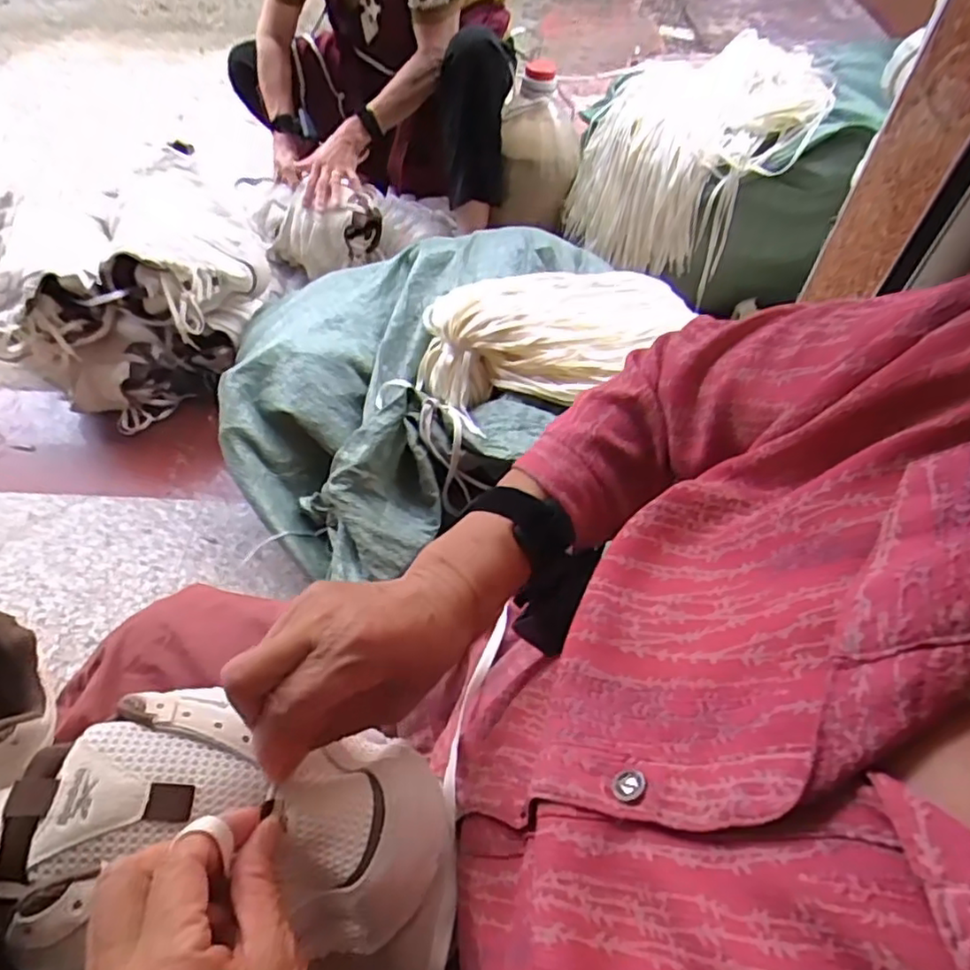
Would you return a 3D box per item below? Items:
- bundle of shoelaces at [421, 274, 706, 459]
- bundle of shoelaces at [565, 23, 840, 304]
[{"bbox_3d":[0.085,-0.203,0.860,0.412,0.085,0.228,-21,59,-12],"label":"bundle of shoelaces"},{"bbox_3d":[0.418,-0.664,1.271,0.385,0.234,0.505,30,63,19],"label":"bundle of shoelaces"}]

